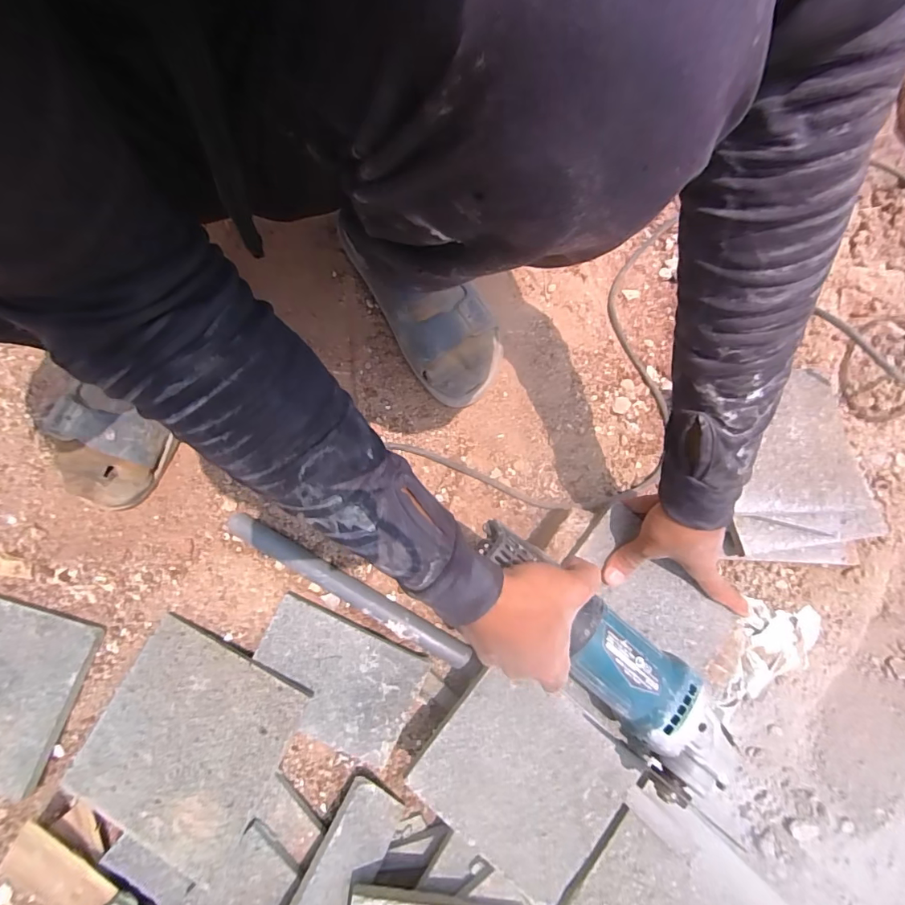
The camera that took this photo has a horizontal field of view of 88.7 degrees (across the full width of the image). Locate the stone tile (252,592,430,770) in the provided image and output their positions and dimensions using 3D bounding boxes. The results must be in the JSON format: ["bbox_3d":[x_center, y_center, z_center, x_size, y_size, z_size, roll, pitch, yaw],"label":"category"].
[{"bbox_3d":[-0.108,0.208,0.425,0.146,0.018,0.100,24,77,4],"label":"stone tile"}]

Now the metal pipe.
[{"bbox_3d":[-0.098,0.130,0.440,0.256,0.021,0.021,29,72,6],"label":"metal pipe"}]

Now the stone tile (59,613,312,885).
[{"bbox_3d":[-0.225,0.244,0.394,0.156,0.005,0.151,25,74,10],"label":"stone tile"}]

